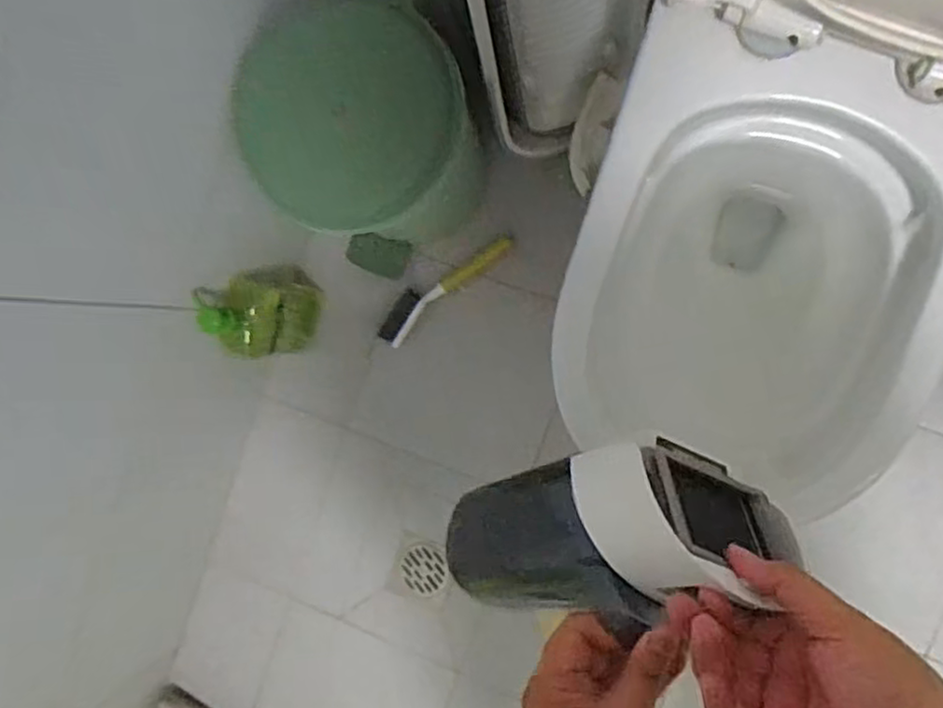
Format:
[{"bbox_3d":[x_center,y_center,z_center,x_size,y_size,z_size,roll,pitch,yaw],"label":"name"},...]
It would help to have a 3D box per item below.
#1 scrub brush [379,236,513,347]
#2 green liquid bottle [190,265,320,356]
[{"bbox_3d":[-0.047,-0.106,1.068,0.245,0.024,0.050,-41,86,9],"label":"scrub brush"},{"bbox_3d":[-0.292,-0.064,0.985,0.071,0.247,0.131,3,93,9],"label":"green liquid bottle"}]

